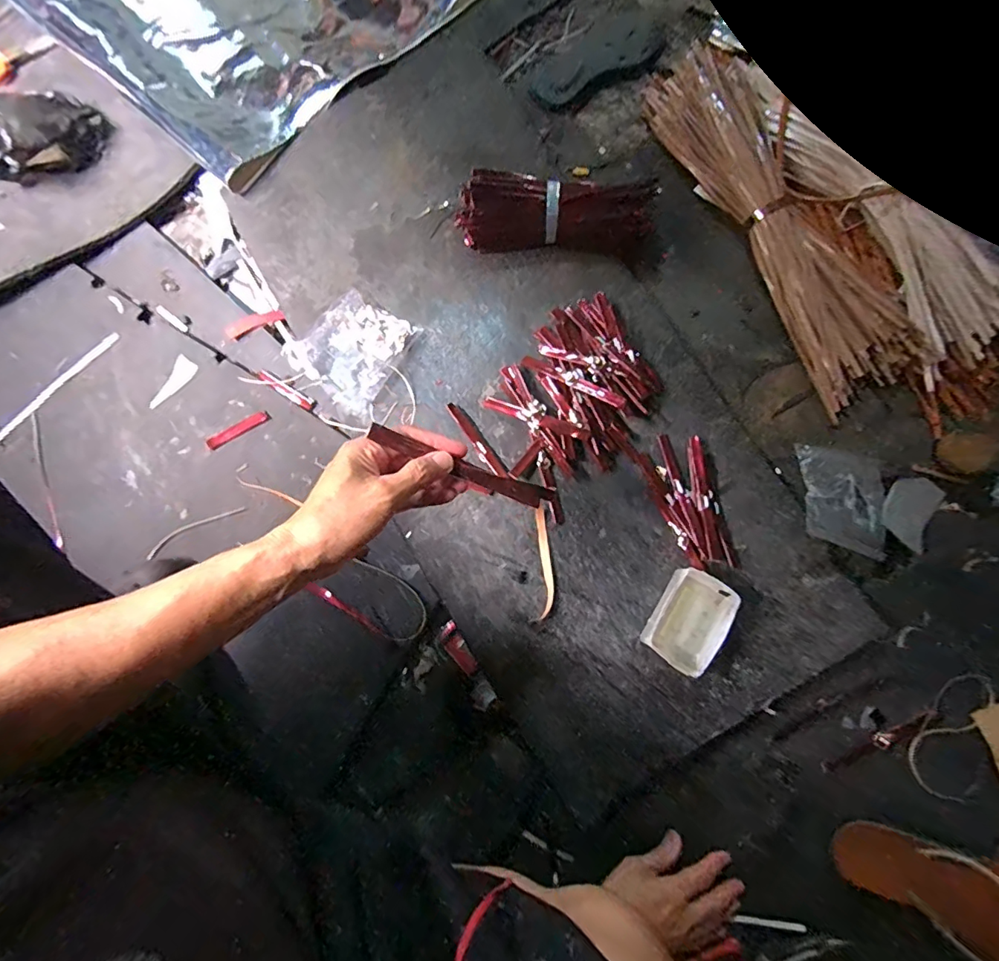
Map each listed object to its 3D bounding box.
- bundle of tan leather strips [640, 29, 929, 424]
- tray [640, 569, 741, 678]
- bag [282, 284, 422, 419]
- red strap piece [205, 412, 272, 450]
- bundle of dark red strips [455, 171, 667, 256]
[{"bbox_3d":[0.370,-0.353,0.664,0.140,0.043,0.531,-25,79,-4],"label":"bundle of tan leather strips"},{"bbox_3d":[0.208,0.154,0.553,0.069,0.050,0.105,30,81,7],"label":"tray"},{"bbox_3d":[-0.189,-0.170,0.640,0.115,0.039,0.142,29,81,7],"label":"bag"},{"bbox_3d":[-0.330,-0.065,0.630,0.080,0.008,0.016,-31,79,-5],"label":"red strap piece"},{"bbox_3d":[0.073,-0.344,0.650,0.256,0.058,0.076,3,79,2],"label":"bundle of dark red strips"}]

